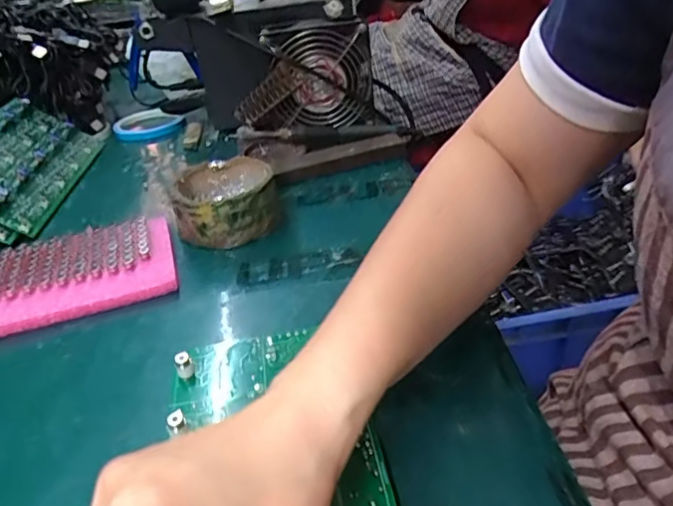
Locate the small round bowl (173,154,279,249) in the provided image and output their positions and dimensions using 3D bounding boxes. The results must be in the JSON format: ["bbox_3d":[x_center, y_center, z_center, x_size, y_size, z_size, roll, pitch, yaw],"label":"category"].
[{"bbox_3d":[-0.095,-0.044,0.481,0.082,0.047,0.083,-10,33,-6],"label":"small round bowl"}]

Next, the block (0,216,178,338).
[{"bbox_3d":[-0.203,0.015,0.440,0.141,0.022,0.105,-15,34,-14],"label":"block"}]

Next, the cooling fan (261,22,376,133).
[{"bbox_3d":[-0.018,-0.183,0.610,0.114,0.118,0.039,-4,33,3],"label":"cooling fan"}]

